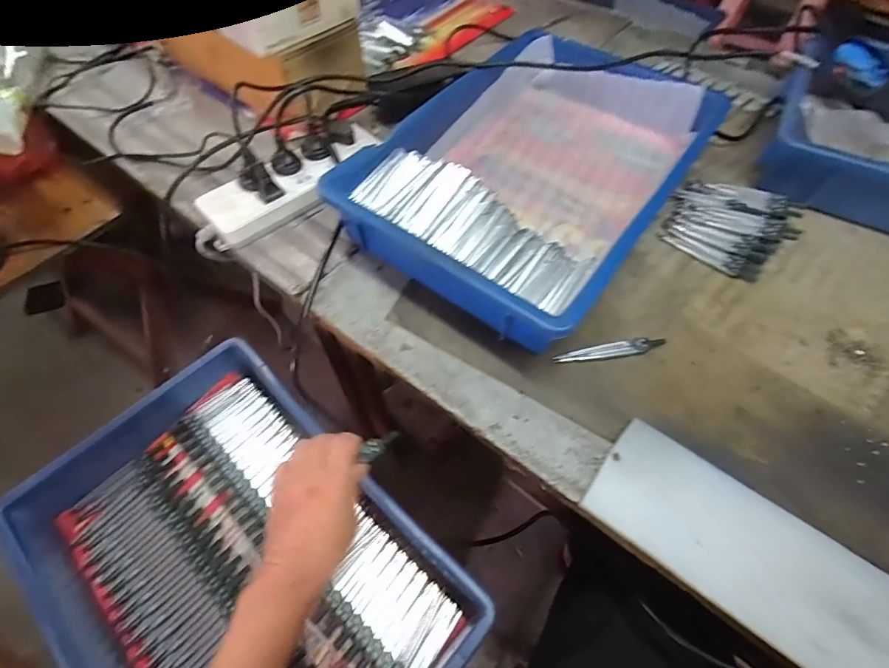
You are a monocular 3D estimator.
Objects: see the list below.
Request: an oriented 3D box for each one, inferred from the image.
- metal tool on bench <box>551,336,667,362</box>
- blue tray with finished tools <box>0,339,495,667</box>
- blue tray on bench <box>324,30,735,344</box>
[{"bbox_3d":[0.161,0.015,0.419,0.105,0.013,0.017,-7,59,-6],"label":"metal tool on bench"},{"bbox_3d":[-0.208,0.225,0.440,0.293,0.088,0.443,-40,68,-22],"label":"blue tray with finished tools"},{"bbox_3d":[0.109,-0.202,0.508,0.274,0.081,0.426,33,63,18],"label":"blue tray on bench"}]

